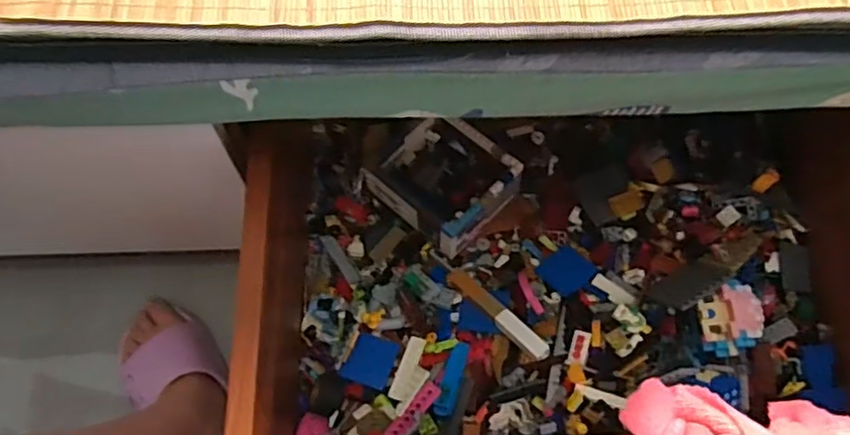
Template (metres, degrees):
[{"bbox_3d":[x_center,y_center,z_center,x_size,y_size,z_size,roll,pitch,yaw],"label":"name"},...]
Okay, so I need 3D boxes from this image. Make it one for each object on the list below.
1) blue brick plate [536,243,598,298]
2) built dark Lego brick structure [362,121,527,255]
[{"bbox_3d":[0.151,0.056,0.664,0.048,0.004,0.051,-39,54,-12],"label":"blue brick plate"},{"bbox_3d":[0.020,-0.041,0.690,0.117,0.067,0.136,-42,74,-18],"label":"built dark Lego brick structure"}]

